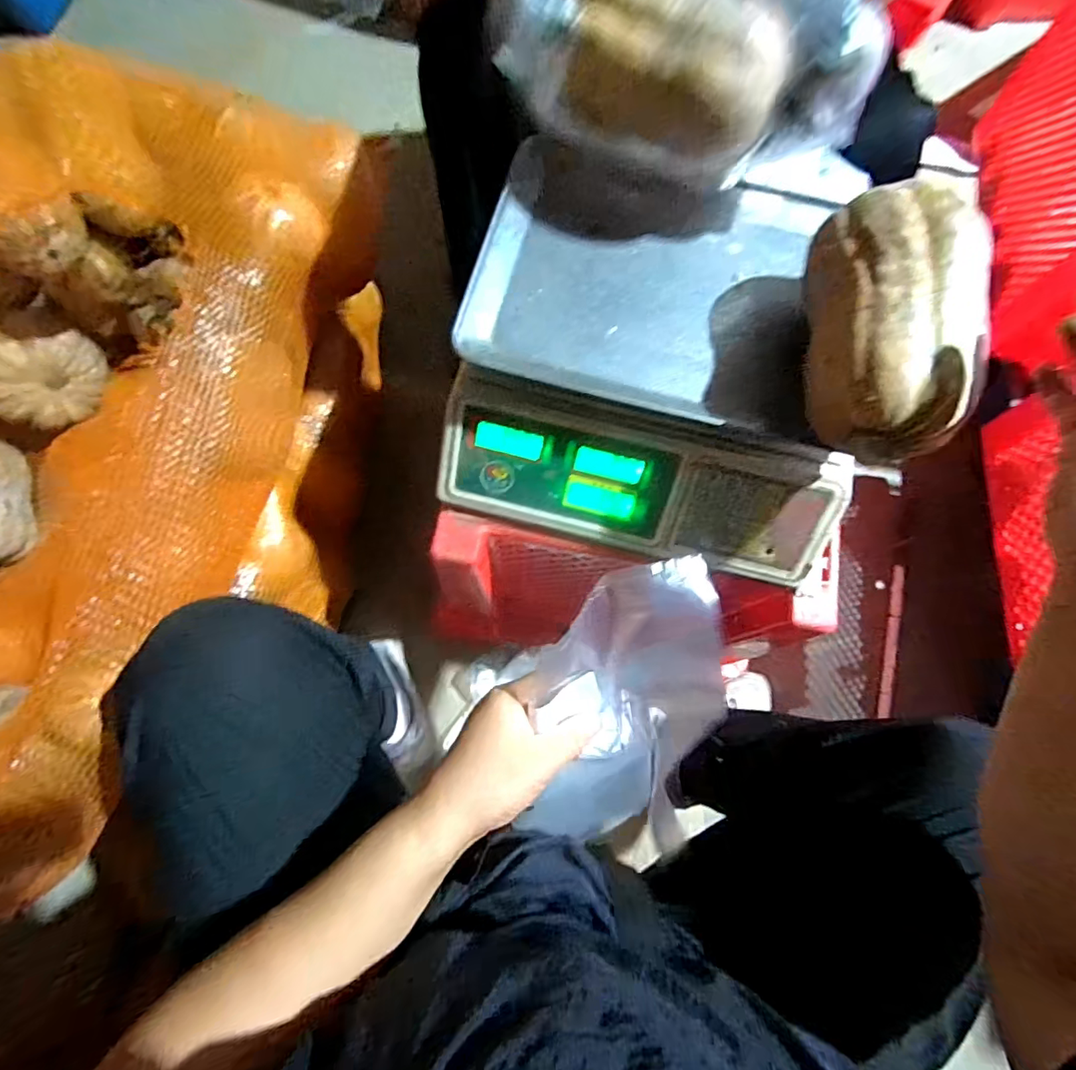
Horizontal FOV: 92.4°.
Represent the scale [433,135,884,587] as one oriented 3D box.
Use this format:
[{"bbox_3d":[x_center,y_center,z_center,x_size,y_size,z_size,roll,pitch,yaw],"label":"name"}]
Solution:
[{"bbox_3d":[0.096,-0.154,0.446,0.327,0.115,0.325,9,73,0],"label":"scale"}]

